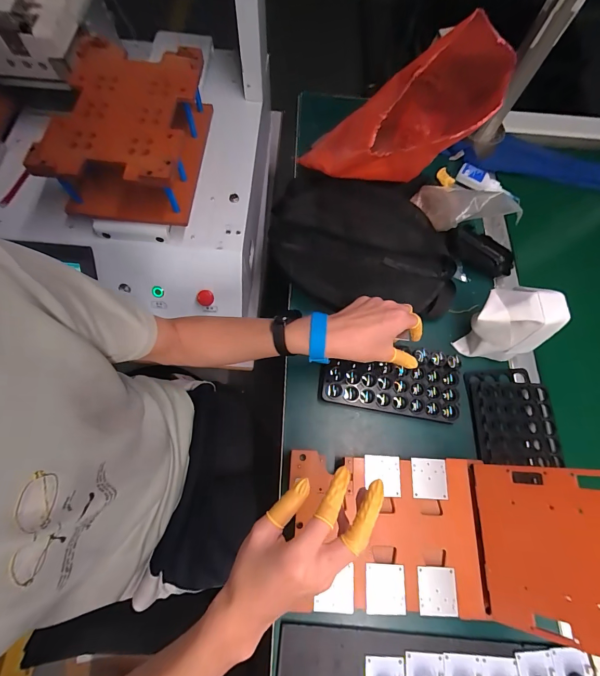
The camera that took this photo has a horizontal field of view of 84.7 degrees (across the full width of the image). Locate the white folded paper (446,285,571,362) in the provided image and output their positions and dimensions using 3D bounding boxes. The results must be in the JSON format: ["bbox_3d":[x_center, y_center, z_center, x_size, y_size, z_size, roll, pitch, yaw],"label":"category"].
[{"bbox_3d":[0.287,-0.017,0.463,0.088,0.118,0.088,-24,73,-10],"label":"white folded paper"}]

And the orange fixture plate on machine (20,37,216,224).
[{"bbox_3d":[-0.263,-0.326,0.529,0.186,0.104,0.262,5,70,-1],"label":"orange fixture plate on machine"}]

